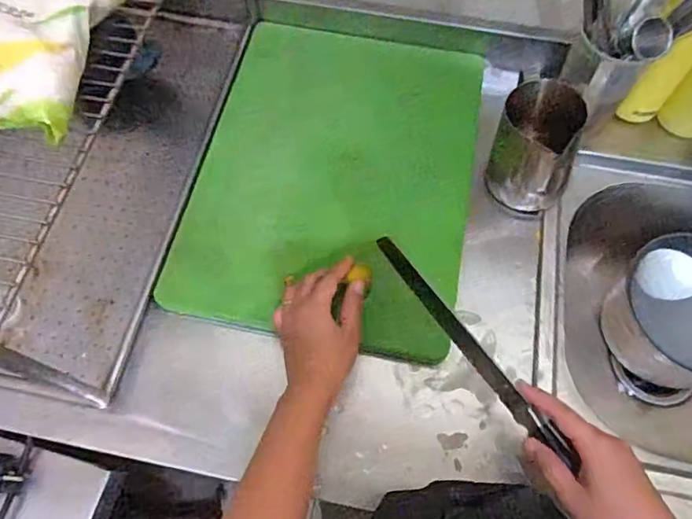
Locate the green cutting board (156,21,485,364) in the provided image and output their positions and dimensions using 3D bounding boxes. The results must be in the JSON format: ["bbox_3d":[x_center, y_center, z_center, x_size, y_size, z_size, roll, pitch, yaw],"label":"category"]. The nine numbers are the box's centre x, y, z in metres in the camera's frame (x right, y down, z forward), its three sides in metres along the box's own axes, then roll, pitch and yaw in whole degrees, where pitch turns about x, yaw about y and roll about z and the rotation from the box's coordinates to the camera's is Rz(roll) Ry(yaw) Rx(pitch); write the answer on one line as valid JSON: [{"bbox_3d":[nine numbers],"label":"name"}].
[{"bbox_3d":[-0.007,-0.105,0.583,0.287,0.025,0.390,9,65,6],"label":"green cutting board"}]

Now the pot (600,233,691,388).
[{"bbox_3d":[0.409,0.063,0.647,0.149,0.107,0.168,-10,66,-3],"label":"pot"}]

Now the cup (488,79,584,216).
[{"bbox_3d":[0.190,-0.110,0.539,0.081,0.116,0.074,-1,66,1],"label":"cup"}]

